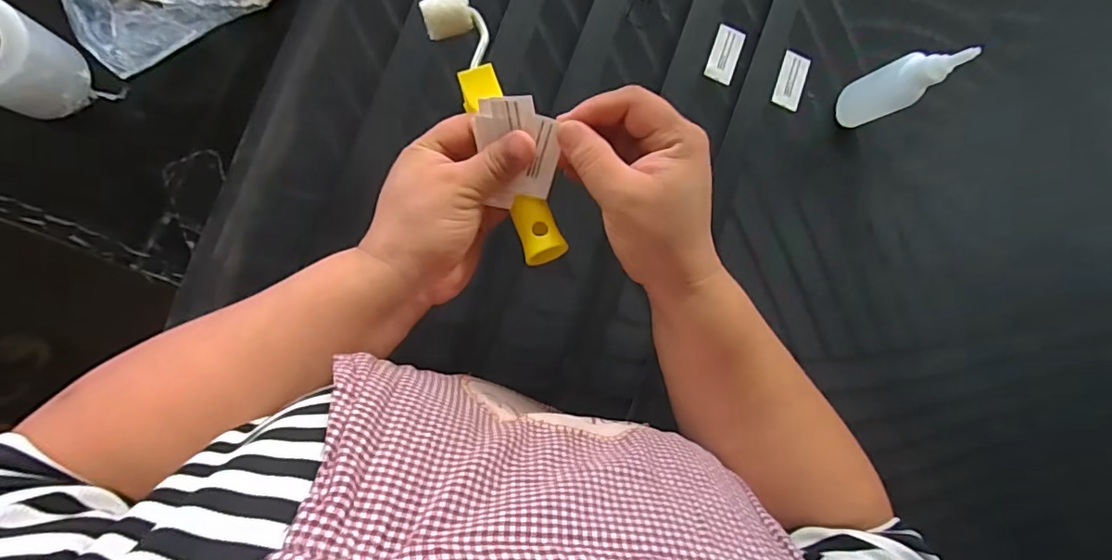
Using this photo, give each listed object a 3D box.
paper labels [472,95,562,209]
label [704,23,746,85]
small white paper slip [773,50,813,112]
[{"bbox_3d":[-0.022,-0.077,0.321,0.045,0.010,0.063,-4,114,-1],"label":"paper labels"},{"bbox_3d":[0.156,-0.207,0.491,0.025,0.004,0.053,19,84,-1],"label":"label"},{"bbox_3d":[0.218,-0.184,0.495,0.025,0.004,0.052,18,86,1],"label":"small white paper slip"}]

